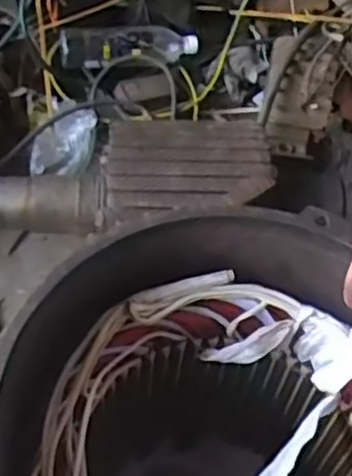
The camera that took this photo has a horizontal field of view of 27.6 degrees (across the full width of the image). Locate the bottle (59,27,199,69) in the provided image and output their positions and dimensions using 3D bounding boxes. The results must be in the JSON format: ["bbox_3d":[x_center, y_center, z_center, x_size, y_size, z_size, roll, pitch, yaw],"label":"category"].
[{"bbox_3d":[-0.080,-0.339,1.264,0.241,0.057,0.062,-7,51,-8],"label":"bottle"}]

